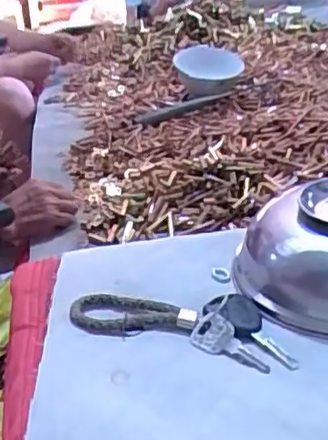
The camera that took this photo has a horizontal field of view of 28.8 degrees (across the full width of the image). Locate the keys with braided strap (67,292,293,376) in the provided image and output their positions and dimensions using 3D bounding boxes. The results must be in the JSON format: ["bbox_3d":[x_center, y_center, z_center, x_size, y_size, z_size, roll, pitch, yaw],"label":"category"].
[{"bbox_3d":[0.012,0.060,0.398,0.132,0.017,0.051,2,31,14],"label":"keys with braided strap"}]

